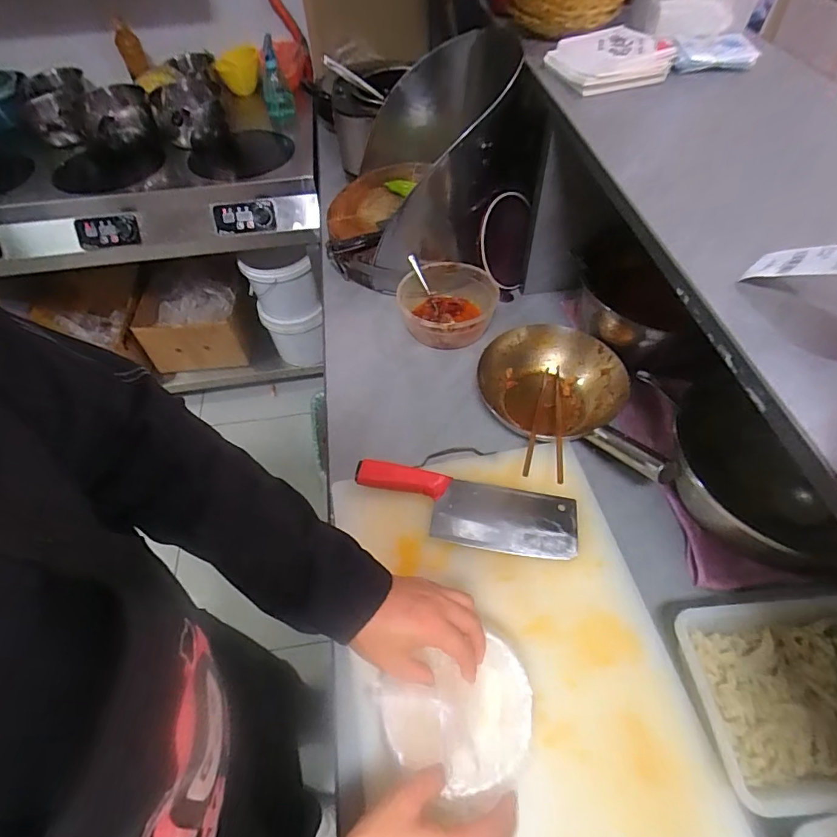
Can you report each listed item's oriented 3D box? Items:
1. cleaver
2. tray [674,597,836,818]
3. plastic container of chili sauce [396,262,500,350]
[{"bbox_3d":[0.061,0.124,0.656,0.298,0.028,0.090,8,54,8],"label":"cleaver"},{"bbox_3d":[0.397,0.286,0.496,0.226,0.053,0.180,-3,54,0],"label":"tray"},{"bbox_3d":[0.050,-0.203,0.886,0.176,0.069,0.167,4,54,5],"label":"plastic container of chili sauce"}]

